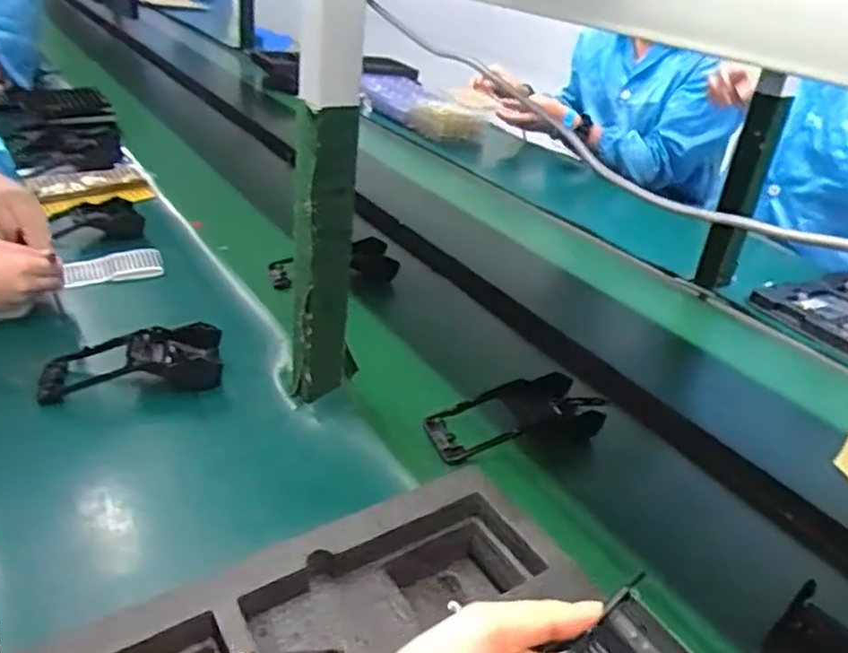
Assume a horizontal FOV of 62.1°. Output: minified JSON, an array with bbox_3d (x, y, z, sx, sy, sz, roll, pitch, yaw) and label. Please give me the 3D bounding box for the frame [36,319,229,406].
[{"bbox_3d":[-0.316,0.046,0.763,0.182,0.054,0.087,-2,31,-16],"label":"frame"}]

